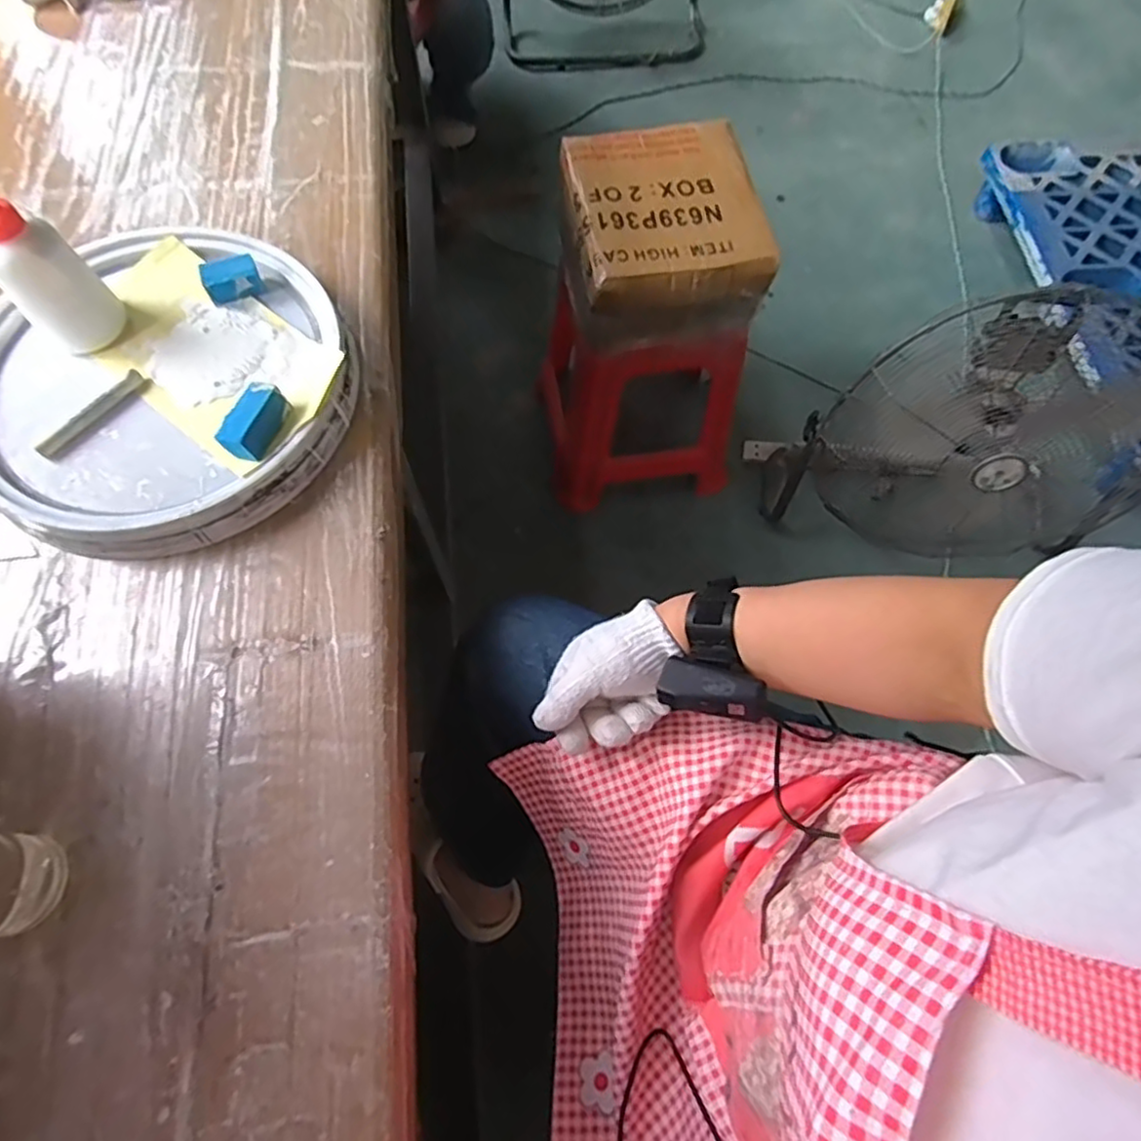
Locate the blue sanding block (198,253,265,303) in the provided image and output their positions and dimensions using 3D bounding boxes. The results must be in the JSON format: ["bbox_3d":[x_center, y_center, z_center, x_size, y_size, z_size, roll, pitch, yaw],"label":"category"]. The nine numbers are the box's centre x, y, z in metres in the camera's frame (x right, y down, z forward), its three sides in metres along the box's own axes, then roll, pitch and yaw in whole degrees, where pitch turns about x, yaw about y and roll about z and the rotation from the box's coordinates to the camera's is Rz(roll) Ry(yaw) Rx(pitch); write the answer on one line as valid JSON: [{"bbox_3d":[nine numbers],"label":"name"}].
[{"bbox_3d":[-0.285,-0.246,0.559,0.044,0.023,0.026,-20,69,-9],"label":"blue sanding block"}]

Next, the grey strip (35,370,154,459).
[{"bbox_3d":[-0.369,-0.122,0.515,0.012,0.013,0.093,35,70,11],"label":"grey strip"}]

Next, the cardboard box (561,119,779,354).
[{"bbox_3d":[0.133,-0.506,1.012,0.266,0.147,0.291,-9,68,-5],"label":"cardboard box"}]

